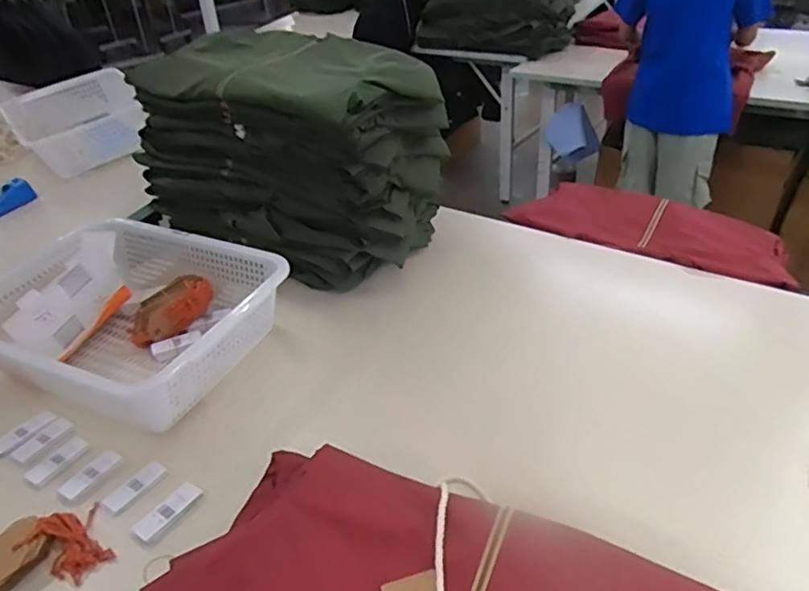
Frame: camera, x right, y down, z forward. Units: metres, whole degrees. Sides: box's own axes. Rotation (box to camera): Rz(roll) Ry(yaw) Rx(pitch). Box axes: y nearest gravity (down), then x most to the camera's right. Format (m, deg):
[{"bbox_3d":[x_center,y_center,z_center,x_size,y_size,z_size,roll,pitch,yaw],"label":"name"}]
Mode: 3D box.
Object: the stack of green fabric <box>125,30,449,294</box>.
[{"bbox_3d":[-0.236,-0.283,1.209,0.563,0.379,0.324,16,39,26],"label":"stack of green fabric"}]

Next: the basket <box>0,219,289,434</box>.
[{"bbox_3d":[-0.463,0.027,1.004,0.485,0.140,0.360,13,38,23],"label":"basket"}]

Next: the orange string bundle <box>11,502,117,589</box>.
[{"bbox_3d":[-0.406,0.301,0.720,0.094,0.035,0.086,-3,34,2],"label":"orange string bundle"}]

